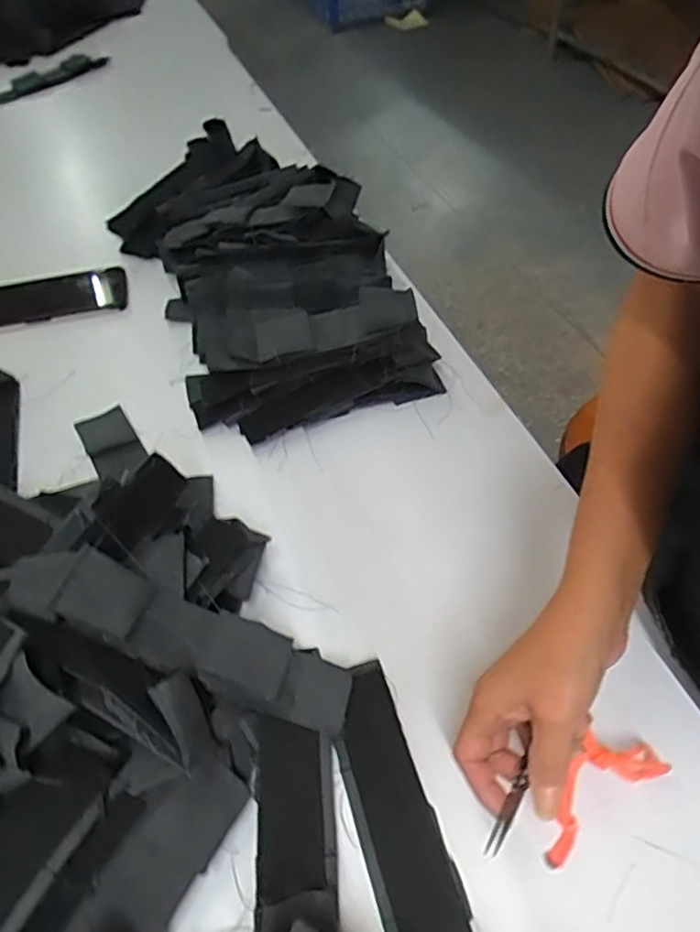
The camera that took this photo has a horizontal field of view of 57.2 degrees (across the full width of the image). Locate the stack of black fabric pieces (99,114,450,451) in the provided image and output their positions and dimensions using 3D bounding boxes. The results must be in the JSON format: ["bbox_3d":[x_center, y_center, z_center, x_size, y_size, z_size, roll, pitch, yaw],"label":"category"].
[{"bbox_3d":[-0.097,-0.216,0.672,0.229,0.095,0.433,-21,54,-14],"label":"stack of black fabric pieces"}]

